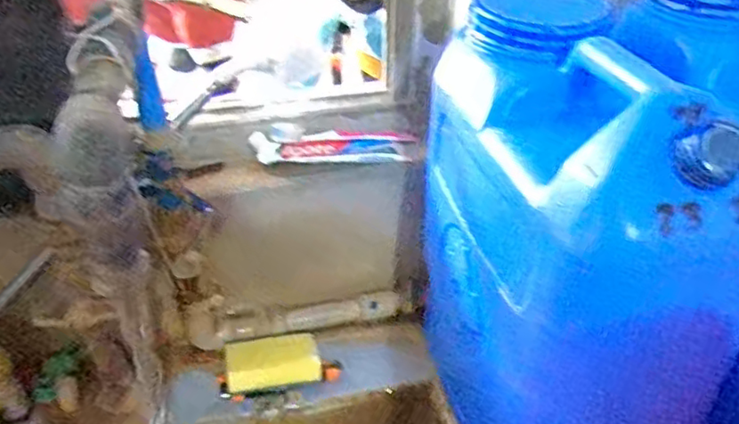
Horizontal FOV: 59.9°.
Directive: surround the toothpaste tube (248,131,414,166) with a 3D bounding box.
[{"bbox_3d":[-0.037,-0.076,0.728,0.183,0.039,0.033,-7,36,-10],"label":"toothpaste tube"}]

